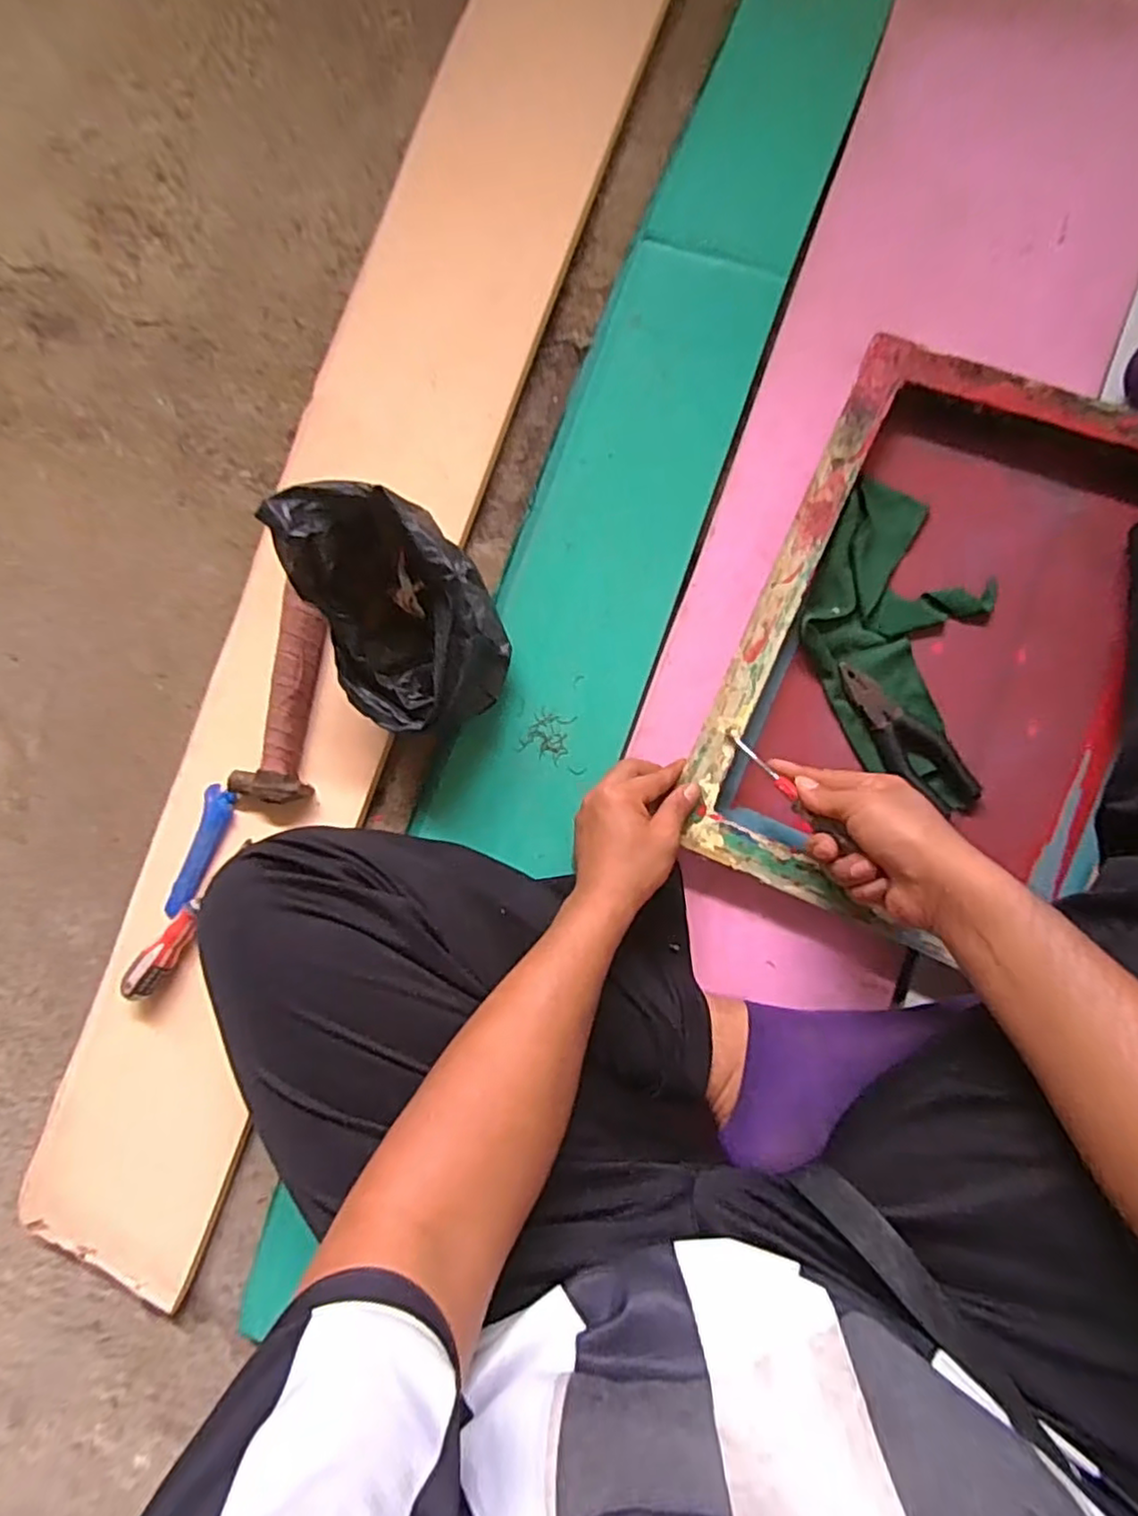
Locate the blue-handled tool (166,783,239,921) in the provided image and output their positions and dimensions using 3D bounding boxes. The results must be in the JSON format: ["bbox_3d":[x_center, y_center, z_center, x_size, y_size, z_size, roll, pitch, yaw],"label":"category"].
[{"bbox_3d":[-0.365,0.092,0.665,0.028,0.014,0.131,20,90,6],"label":"blue-handled tool"}]

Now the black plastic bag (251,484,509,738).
[{"bbox_3d":[-0.141,-0.117,0.561,0.136,0.162,0.179,-23,83,7],"label":"black plastic bag"}]

